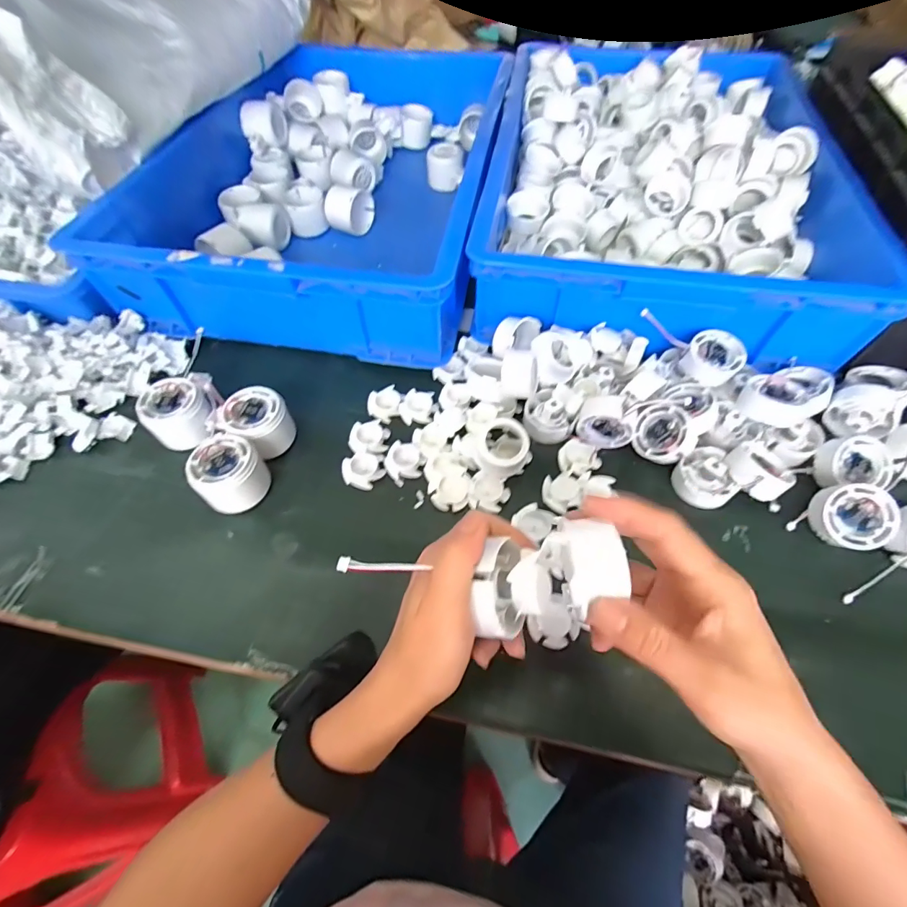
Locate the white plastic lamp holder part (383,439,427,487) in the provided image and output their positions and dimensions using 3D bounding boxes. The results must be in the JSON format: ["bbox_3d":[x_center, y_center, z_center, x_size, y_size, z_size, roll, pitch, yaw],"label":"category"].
[{"bbox_3d":[-0.050,0.008,0.446,0.039,0.011,0.043,-33,64,-18],"label":"white plastic lamp holder part"}]

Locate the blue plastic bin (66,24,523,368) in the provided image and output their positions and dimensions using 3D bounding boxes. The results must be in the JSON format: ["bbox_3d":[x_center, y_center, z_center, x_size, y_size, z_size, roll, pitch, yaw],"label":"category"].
[{"bbox_3d":[-0.165,-0.388,0.625,0.413,0.153,0.572,7,59,5],"label":"blue plastic bin"}]

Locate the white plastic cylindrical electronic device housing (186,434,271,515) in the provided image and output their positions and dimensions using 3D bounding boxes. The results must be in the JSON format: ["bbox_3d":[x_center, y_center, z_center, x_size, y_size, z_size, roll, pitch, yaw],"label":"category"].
[{"bbox_3d":[-0.207,0.019,0.413,0.058,0.046,0.061,0,59,1],"label":"white plastic cylindrical electronic device housing"}]

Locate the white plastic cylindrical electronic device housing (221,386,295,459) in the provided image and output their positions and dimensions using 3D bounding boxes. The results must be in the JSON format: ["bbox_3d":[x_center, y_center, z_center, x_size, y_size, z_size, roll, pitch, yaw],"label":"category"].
[{"bbox_3d":[-0.193,-0.032,0.444,0.056,0.045,0.056,0,59,1],"label":"white plastic cylindrical electronic device housing"}]

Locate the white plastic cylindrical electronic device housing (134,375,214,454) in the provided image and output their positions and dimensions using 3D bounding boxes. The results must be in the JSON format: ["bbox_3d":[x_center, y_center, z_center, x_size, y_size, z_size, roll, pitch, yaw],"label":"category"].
[{"bbox_3d":[-0.282,-0.041,0.452,0.060,0.042,0.061,0,59,1],"label":"white plastic cylindrical electronic device housing"}]

